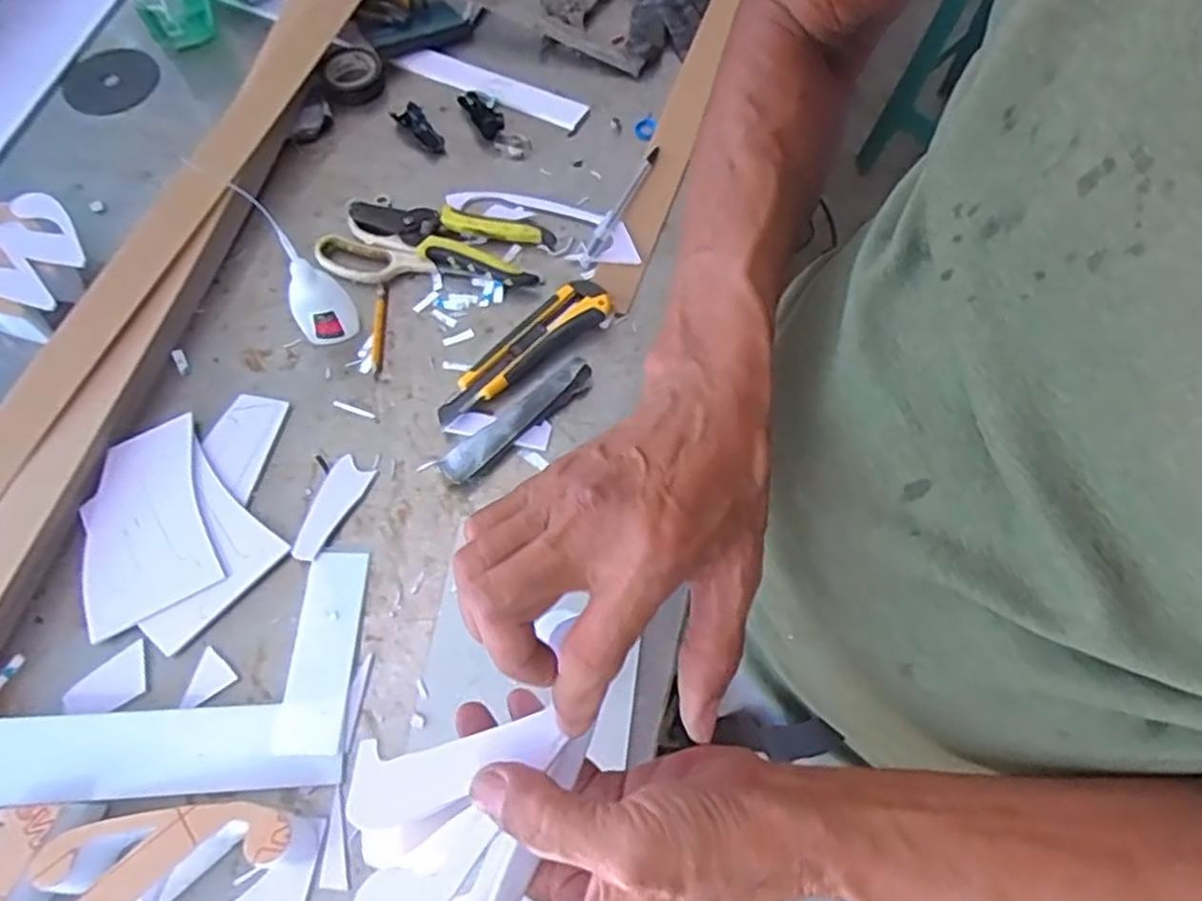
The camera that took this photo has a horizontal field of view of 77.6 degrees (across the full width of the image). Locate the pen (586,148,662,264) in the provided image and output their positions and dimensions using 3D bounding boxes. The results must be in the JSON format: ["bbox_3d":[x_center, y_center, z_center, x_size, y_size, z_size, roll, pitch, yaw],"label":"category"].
[{"bbox_3d":[0.019,-0.220,0.652,0.016,0.011,0.140,21,67,10],"label":"pen"}]

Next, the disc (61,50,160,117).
[{"bbox_3d":[-0.479,-0.361,0.730,0.087,0.009,0.085,0,65,0],"label":"disc"}]

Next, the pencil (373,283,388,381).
[{"bbox_3d":[-0.179,-0.098,0.602,0.007,0.005,0.090,-3,65,-1],"label":"pencil"}]

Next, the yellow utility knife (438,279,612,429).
[{"bbox_3d":[-0.064,-0.079,0.587,0.162,0.018,0.037,-37,70,-15],"label":"yellow utility knife"}]

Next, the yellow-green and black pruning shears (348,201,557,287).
[{"bbox_3d":[-0.128,-0.182,0.632,0.166,0.023,0.059,16,66,7],"label":"yellow-green and black pruning shears"}]

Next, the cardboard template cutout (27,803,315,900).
[{"bbox_3d":[-0.240,0.239,0.421,0.135,0.048,0.066,-11,66,-5],"label":"cardboard template cutout"}]

